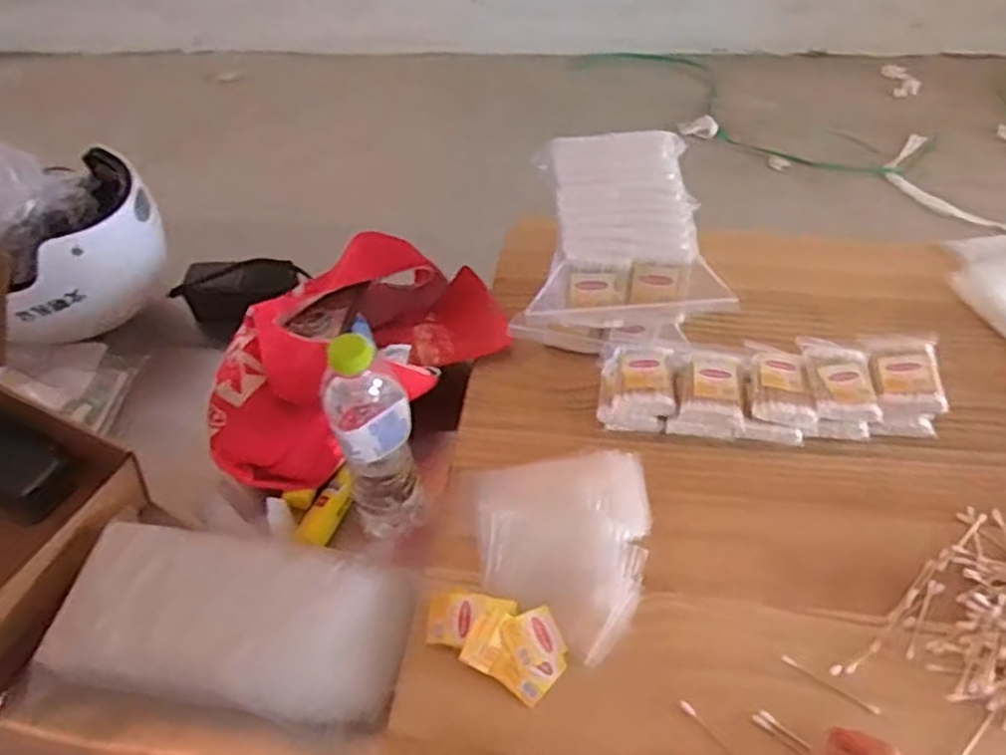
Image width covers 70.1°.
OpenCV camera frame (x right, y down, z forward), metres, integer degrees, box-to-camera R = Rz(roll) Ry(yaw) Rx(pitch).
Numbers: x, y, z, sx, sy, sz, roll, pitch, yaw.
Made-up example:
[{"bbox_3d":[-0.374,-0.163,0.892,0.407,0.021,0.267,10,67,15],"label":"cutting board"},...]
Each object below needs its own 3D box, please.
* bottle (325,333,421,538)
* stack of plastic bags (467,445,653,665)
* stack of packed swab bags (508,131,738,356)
[{"bbox_3d":[-0.109,0.052,0.611,0.068,0.220,0.060,-15,51,-12],"label":"bottle"},{"bbox_3d":[0.054,0.142,0.586,0.141,0.013,0.159,-8,61,0],"label":"stack of plastic bags"},{"bbox_3d":[0.114,-0.137,0.715,0.172,0.156,0.195,0,49,3],"label":"stack of packed swab bags"}]

